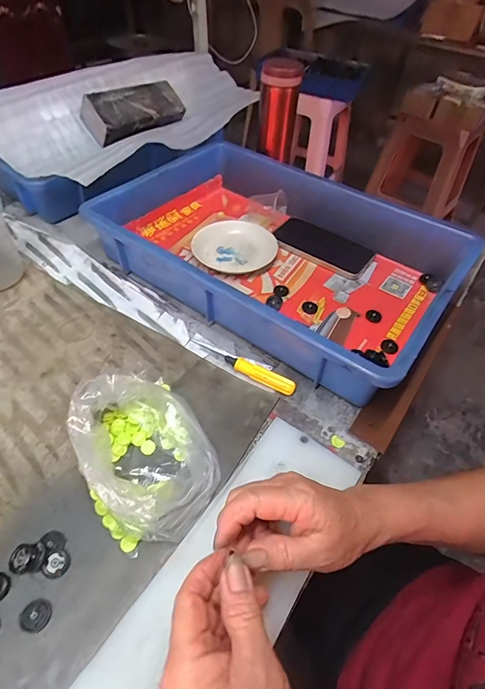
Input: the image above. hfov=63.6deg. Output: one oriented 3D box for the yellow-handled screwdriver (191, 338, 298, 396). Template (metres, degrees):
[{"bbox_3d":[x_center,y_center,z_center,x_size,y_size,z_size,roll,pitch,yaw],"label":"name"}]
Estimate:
[{"bbox_3d":[-0.002,0.021,0.433,0.131,0.012,0.016,27,53,18],"label":"yellow-handled screwdriver"}]

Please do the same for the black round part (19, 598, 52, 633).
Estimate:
[{"bbox_3d":[-0.147,0.193,0.278,0.019,0.004,0.020,2,49,-3],"label":"black round part"}]

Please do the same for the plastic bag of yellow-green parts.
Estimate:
[{"bbox_3d":[-0.083,0.088,0.337,0.103,0.056,0.143,-16,53,-18],"label":"plastic bag of yellow-green parts"}]

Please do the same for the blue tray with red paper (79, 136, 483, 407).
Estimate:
[{"bbox_3d":[0.044,-0.130,0.522,0.436,0.080,0.288,32,54,21],"label":"blue tray with red paper"}]

